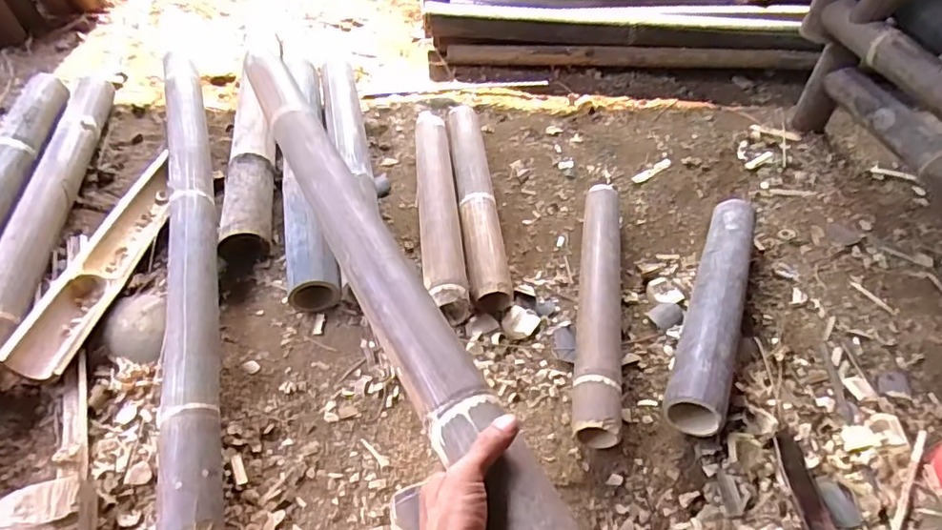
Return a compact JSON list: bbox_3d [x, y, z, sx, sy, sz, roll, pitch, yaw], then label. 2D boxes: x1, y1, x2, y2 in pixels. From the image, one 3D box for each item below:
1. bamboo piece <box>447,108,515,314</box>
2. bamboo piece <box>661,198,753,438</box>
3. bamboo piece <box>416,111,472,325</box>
[{"bbox_3d":[0.007,-0.123,0.999,0.068,0.061,0.484,-2,49,-8],"label":"bamboo piece"},{"bbox_3d":[0.373,0.037,0.846,0.079,0.062,0.482,21,50,14],"label":"bamboo piece"},{"bbox_3d":[-0.059,-0.111,0.982,0.066,0.062,0.494,-3,48,-7],"label":"bamboo piece"}]

